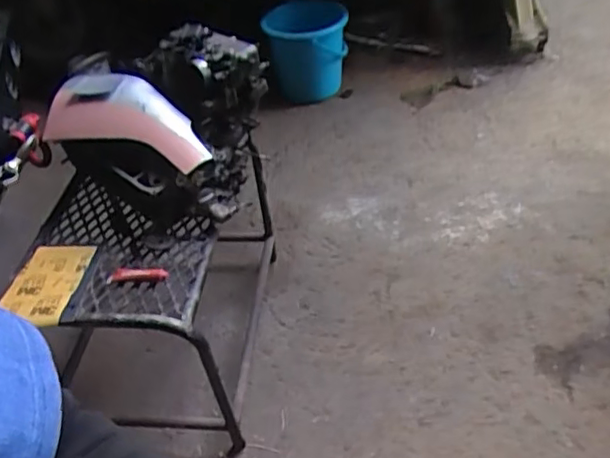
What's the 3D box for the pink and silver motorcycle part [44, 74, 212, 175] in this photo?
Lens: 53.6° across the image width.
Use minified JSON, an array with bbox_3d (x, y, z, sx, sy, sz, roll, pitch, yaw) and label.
[{"bbox_3d":[-0.356,-0.238,1.255,0.375,0.093,0.165,14,47,21],"label":"pink and silver motorcycle part"}]

